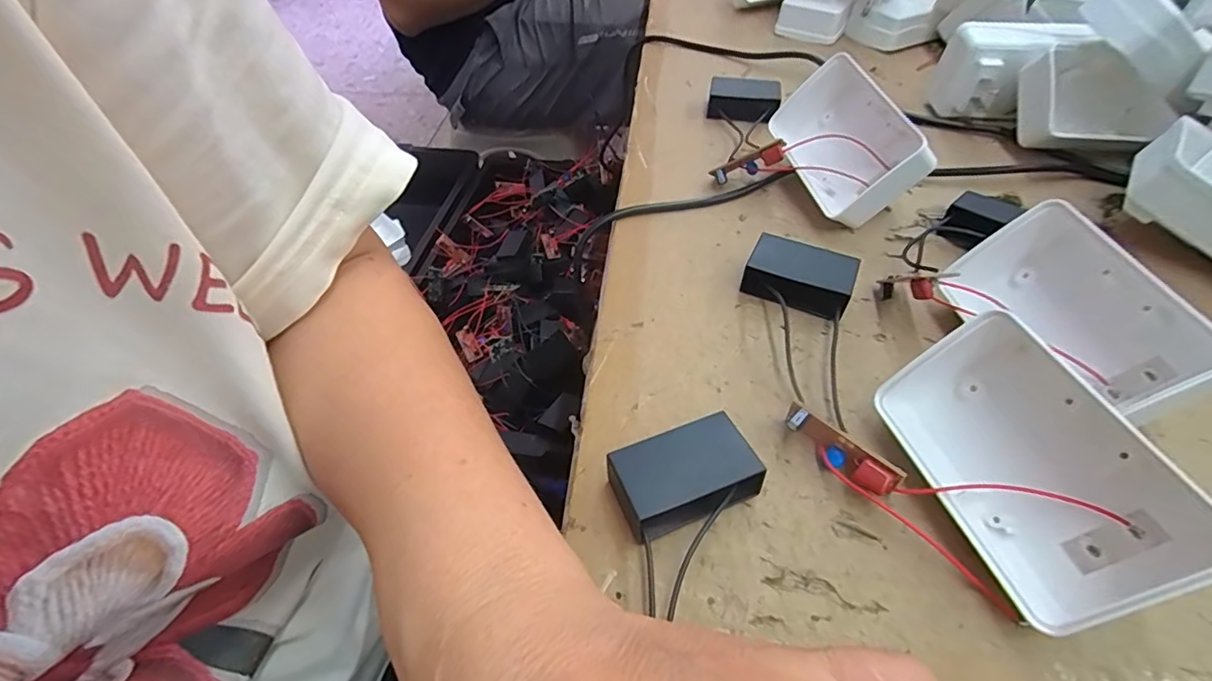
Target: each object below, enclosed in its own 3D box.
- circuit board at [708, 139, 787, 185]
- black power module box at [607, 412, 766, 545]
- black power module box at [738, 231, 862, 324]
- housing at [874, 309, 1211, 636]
[{"bbox_3d":[0.084,-0.105,0.316,0.043,0.015,0.013,-13,40,36],"label":"circuit board"},{"bbox_3d":[0.028,0.049,0.191,0.047,0.022,0.031,-17,51,-12],"label":"black power module box"},{"bbox_3d":[0.093,-0.030,0.260,0.048,0.018,0.033,21,53,19],"label":"black power module box"},{"bbox_3d":[0.140,0.041,0.177,0.034,0.056,0.090,18,39,-40],"label":"housing"}]

